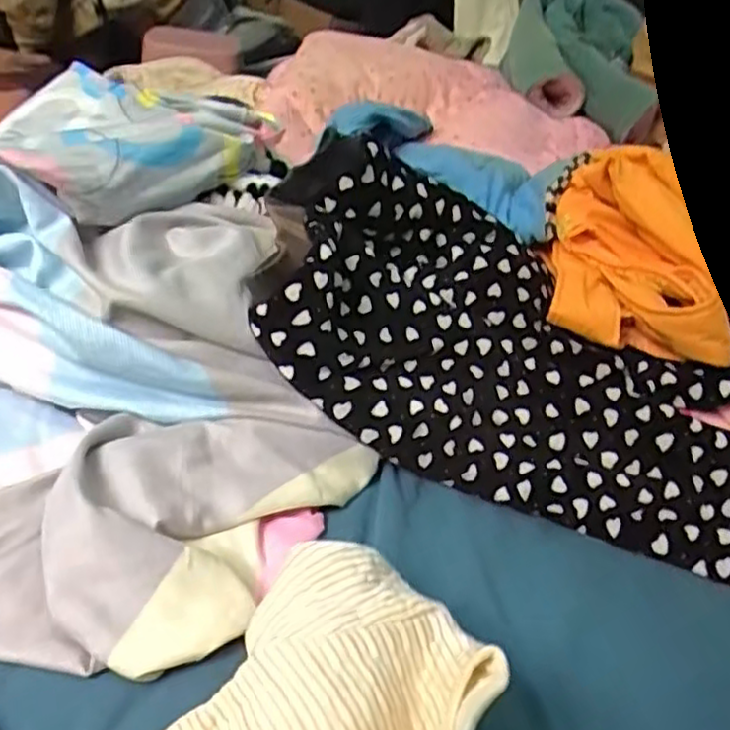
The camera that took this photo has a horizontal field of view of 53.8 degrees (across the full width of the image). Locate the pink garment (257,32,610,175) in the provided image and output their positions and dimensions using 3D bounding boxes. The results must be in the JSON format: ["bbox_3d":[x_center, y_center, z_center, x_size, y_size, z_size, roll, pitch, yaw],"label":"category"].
[{"bbox_3d":[0.087,-0.398,1.069,0.452,0.097,0.527,23,36,19],"label":"pink garment"}]

